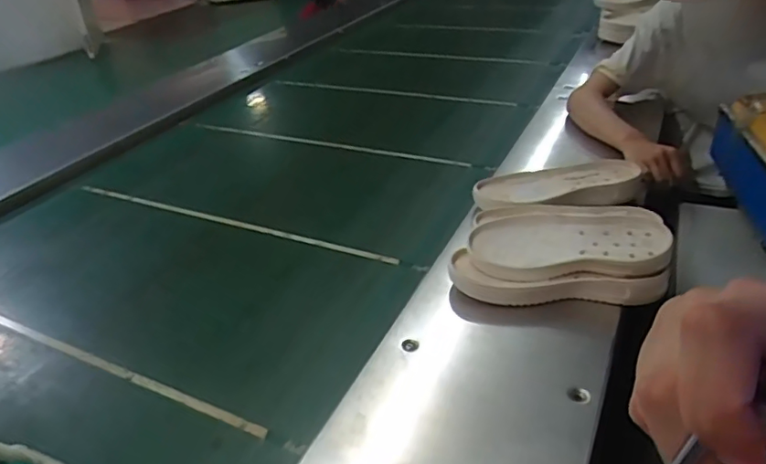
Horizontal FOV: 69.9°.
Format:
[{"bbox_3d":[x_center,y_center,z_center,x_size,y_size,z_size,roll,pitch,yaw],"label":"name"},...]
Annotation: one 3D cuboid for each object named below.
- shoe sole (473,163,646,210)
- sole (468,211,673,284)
[{"bbox_3d":[0.267,-0.067,0.834,0.253,0.037,0.095,-4,32,4],"label":"shoe sole"},{"bbox_3d":[0.221,0.009,0.675,0.225,0.042,0.106,0,33,10],"label":"sole"}]

